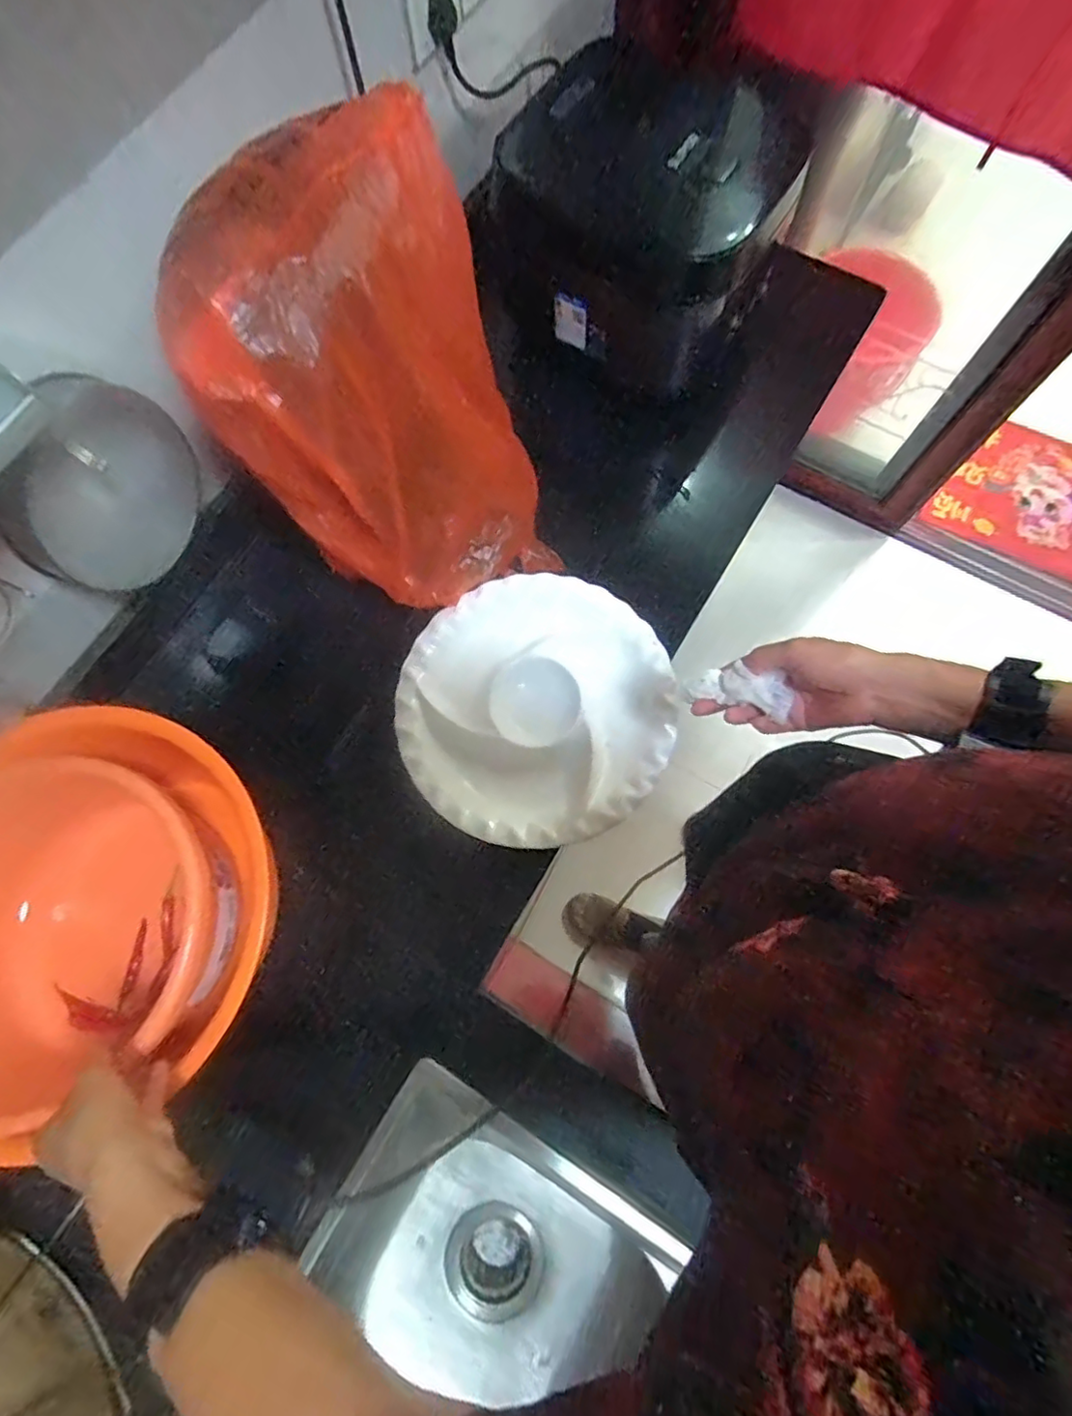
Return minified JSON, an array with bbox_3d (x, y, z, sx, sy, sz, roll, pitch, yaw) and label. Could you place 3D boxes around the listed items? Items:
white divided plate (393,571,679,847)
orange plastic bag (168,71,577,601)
[{"bbox_3d":[0.000,-0.007,0.649,0.284,0.045,0.287,0,73,2],"label":"white divided plate"},{"bbox_3d":[-0.130,-0.301,0.581,0.250,0.324,0.295,-3,73,1],"label":"orange plastic bag"}]

